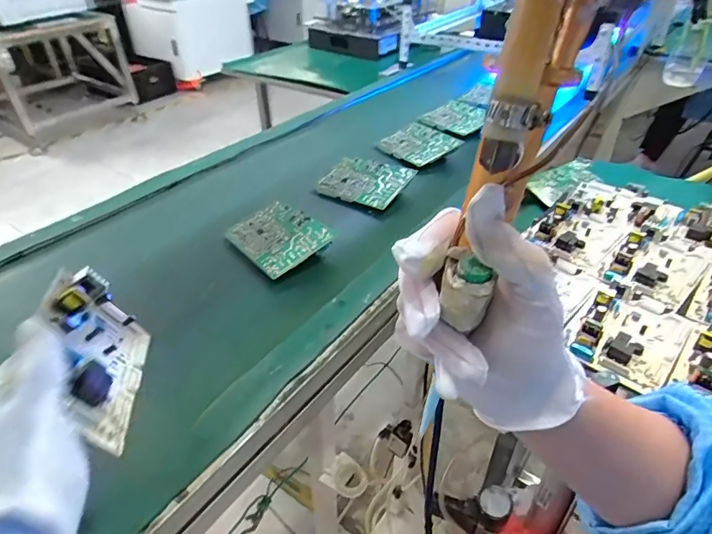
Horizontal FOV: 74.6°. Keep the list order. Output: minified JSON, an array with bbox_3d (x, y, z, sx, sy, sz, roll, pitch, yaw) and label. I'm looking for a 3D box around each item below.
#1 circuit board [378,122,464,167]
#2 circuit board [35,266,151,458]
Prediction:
[{"bbox_3d":[0.113,-0.221,0.838,0.105,0.018,0.134,-30,43,-10],"label":"circuit board"},{"bbox_3d":[-0.208,0.070,0.376,0.024,0.094,0.136,-30,39,7],"label":"circuit board"}]

